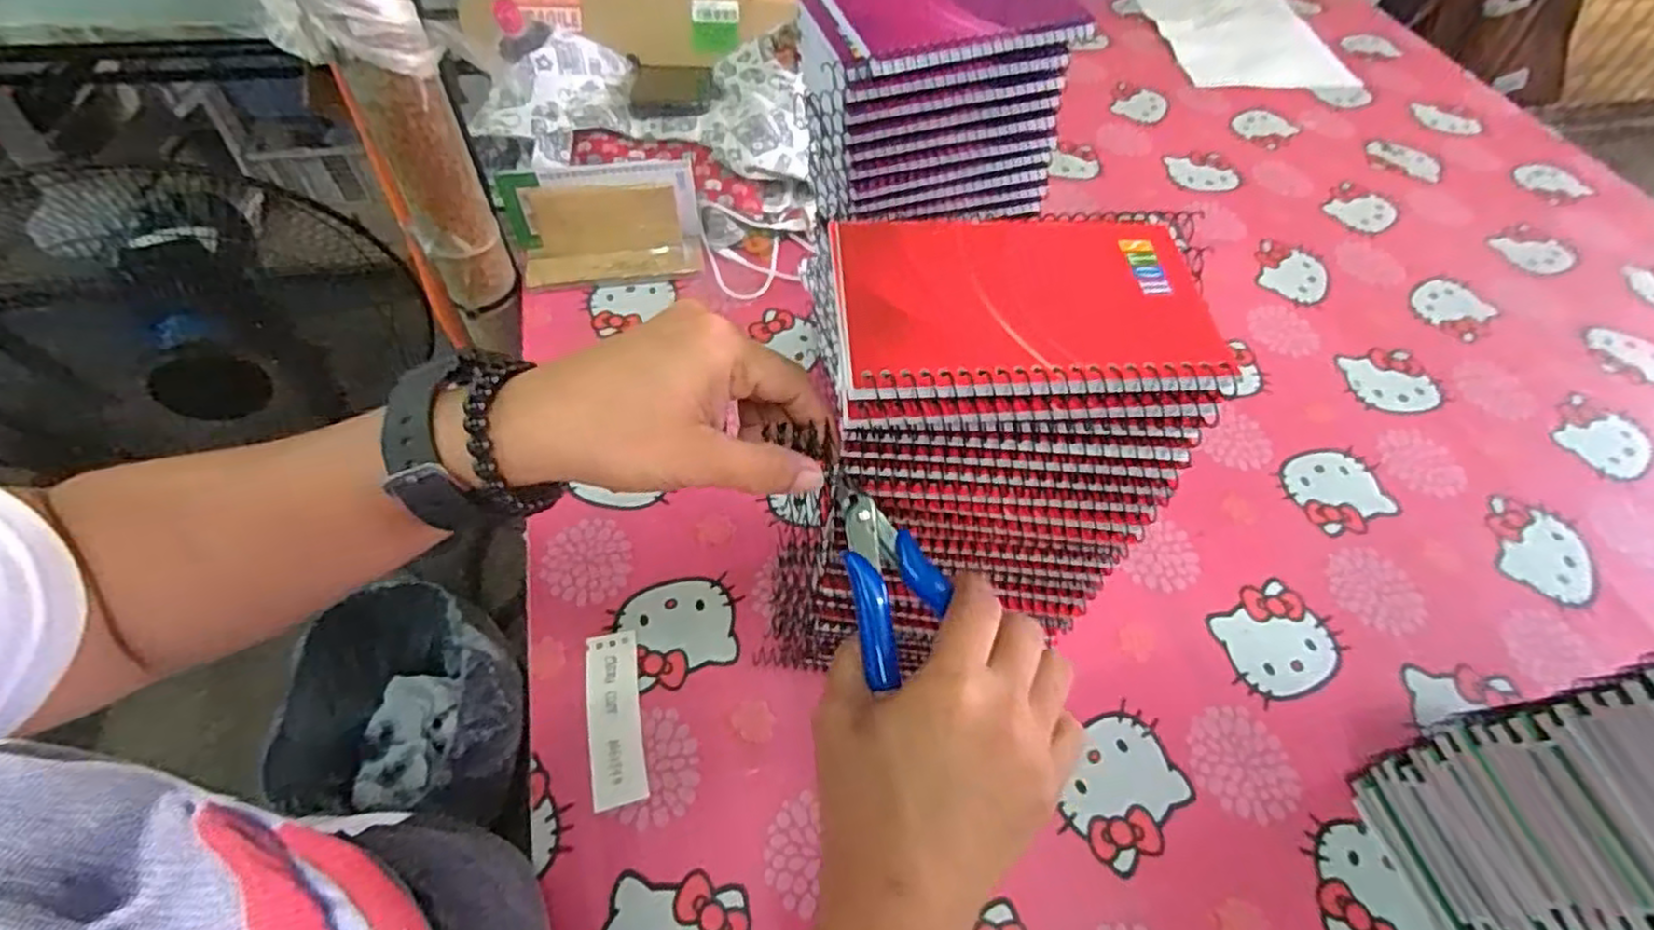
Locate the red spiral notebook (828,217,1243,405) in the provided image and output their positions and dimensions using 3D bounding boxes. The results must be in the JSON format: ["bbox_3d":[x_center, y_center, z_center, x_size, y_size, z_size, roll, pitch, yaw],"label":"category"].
[{"bbox_3d":[0.070,-0.060,0.264,0.131,0.014,0.084,-1,55,-3],"label":"red spiral notebook"}]

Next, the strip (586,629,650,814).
[{"bbox_3d":[-0.134,0.156,0.453,0.032,0.004,0.107,-10,56,-9],"label":"strip"}]

